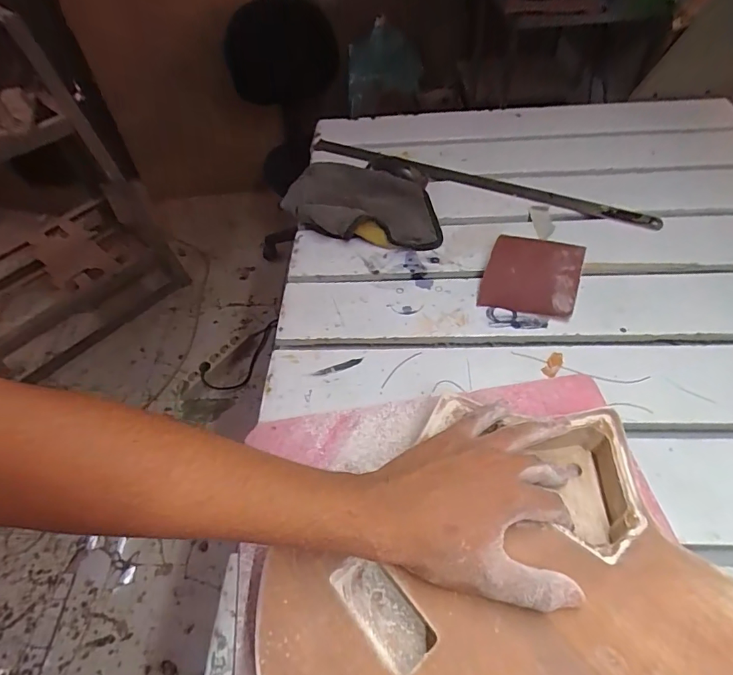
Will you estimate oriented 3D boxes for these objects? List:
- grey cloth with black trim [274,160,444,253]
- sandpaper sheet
[{"bbox_3d":[-0.010,-0.185,0.622,0.216,0.047,0.152,1,52,6],"label":"grey cloth with black trim"},{"bbox_3d":[0.190,-0.077,0.522,0.102,0.042,0.104,14,54,16],"label":"sandpaper sheet"}]

